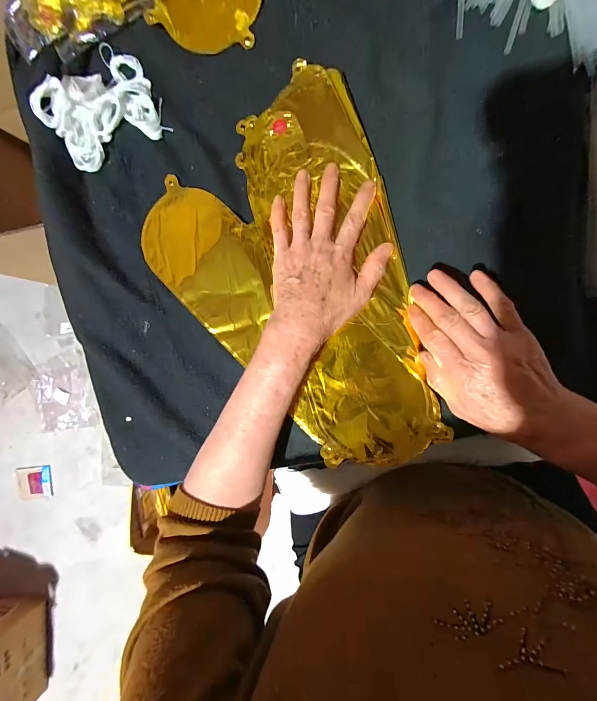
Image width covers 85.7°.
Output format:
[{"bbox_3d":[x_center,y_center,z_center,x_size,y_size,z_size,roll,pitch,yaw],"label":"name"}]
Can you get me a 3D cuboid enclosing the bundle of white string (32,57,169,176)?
[{"bbox_3d":[-0.218,-0.265,0.353,0.120,0.040,0.101,-31,87,9],"label":"bundle of white string"}]

